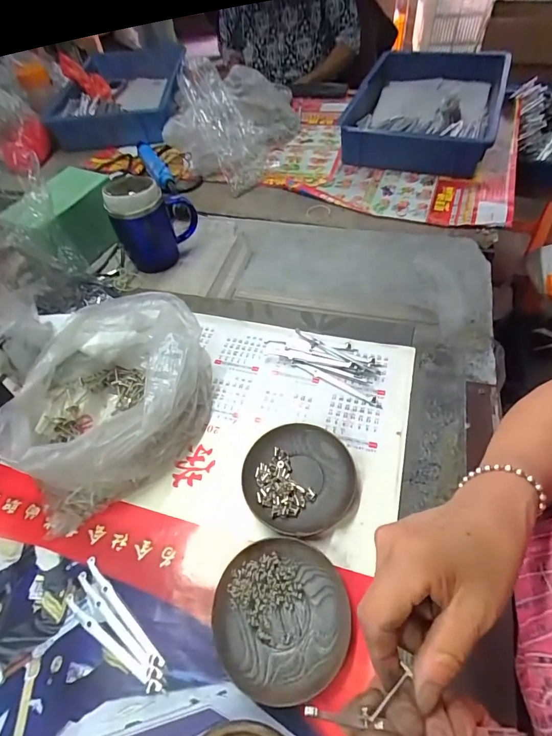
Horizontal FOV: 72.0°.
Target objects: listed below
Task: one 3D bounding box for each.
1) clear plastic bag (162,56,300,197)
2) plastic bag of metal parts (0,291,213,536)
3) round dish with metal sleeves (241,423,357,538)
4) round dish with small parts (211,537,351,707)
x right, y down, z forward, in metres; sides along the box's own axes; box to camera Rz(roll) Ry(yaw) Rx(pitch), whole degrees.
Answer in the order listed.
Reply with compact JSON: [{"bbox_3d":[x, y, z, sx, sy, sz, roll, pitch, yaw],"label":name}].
[{"bbox_3d":[-0.094,-0.544,0.800,0.213,0.165,0.333,15,57,17],"label":"clear plastic bag"},{"bbox_3d":[-0.178,0.030,0.433,0.215,0.104,0.201,-22,54,-10],"label":"plastic bag of metal parts"},{"bbox_3d":[0.024,0.116,0.403,0.115,0.015,0.113,-3,53,4],"label":"round dish with metal sleeves"},{"bbox_3d":[0.004,0.215,0.332,0.114,0.013,0.115,-3,53,4],"label":"round dish with small parts"}]

